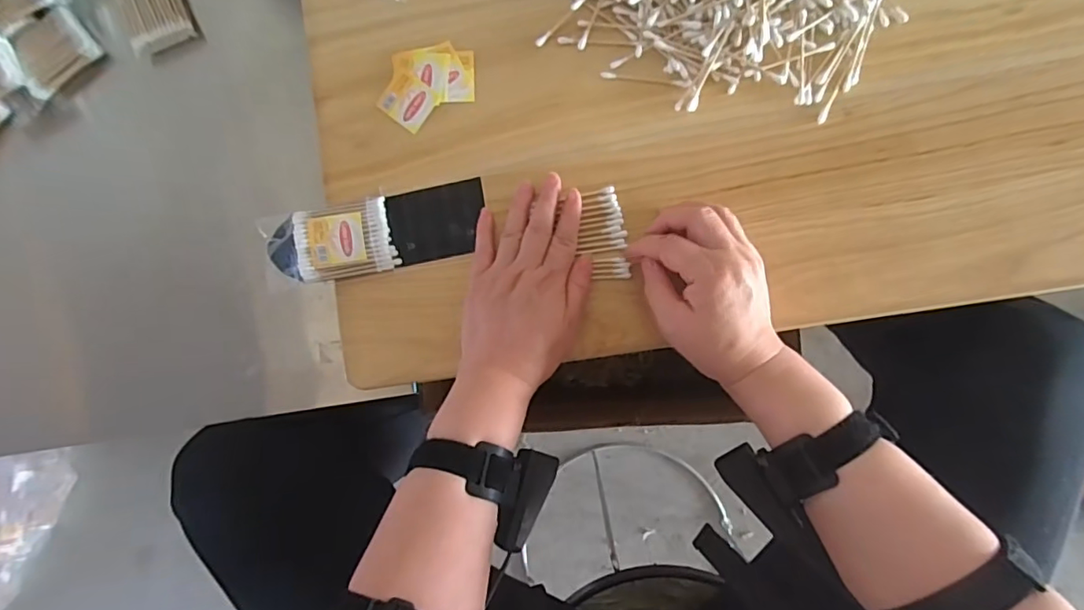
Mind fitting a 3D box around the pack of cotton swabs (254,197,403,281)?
[{"bbox_3d":[-0.177,-0.052,0.449,0.105,0.021,0.061,-10,87,3],"label":"pack of cotton swabs"}]

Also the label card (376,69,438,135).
[{"bbox_3d":[-0.113,-0.173,0.458,0.042,0.004,0.038,39,91,5],"label":"label card"}]

